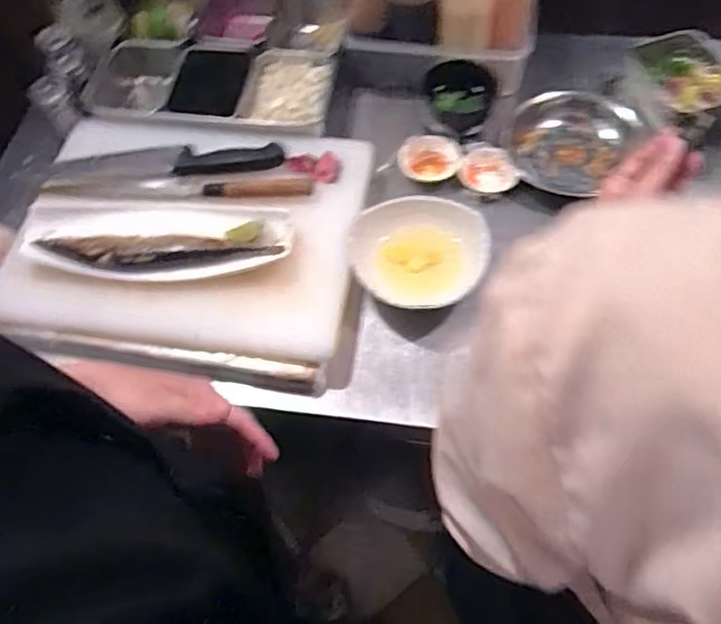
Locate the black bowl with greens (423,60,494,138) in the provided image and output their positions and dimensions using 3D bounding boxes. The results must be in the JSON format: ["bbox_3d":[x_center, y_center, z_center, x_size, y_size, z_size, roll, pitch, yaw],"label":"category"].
[{"bbox_3d":[0.133,-0.275,0.783,0.091,0.056,0.089,-2,58,4],"label":"black bowl with greens"}]

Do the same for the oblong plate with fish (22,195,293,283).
[{"bbox_3d":[-0.229,-0.086,0.677,0.298,0.025,0.106,4,59,7],"label":"oblong plate with fish"}]

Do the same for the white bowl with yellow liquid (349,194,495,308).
[{"bbox_3d":[0.065,-0.059,0.685,0.150,0.059,0.143,-2,58,4],"label":"white bowl with yellow liquid"}]

